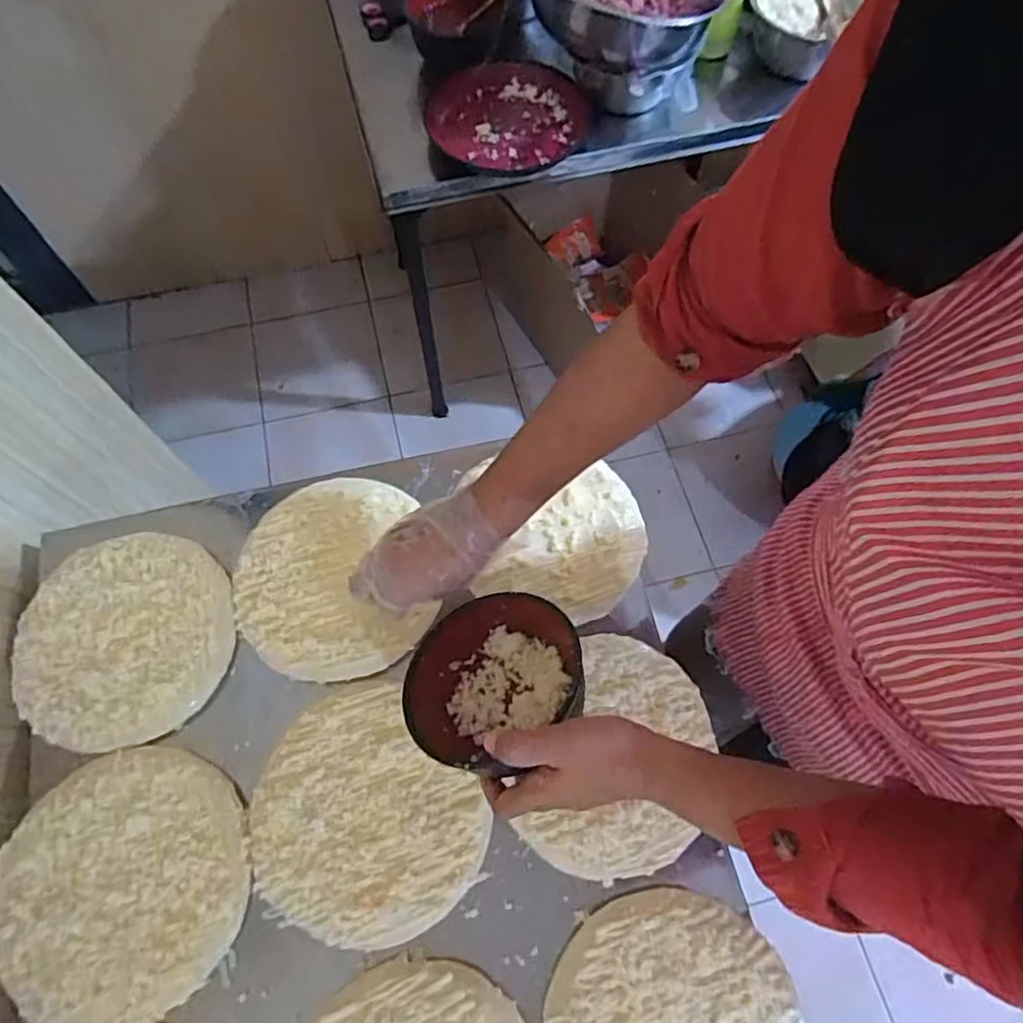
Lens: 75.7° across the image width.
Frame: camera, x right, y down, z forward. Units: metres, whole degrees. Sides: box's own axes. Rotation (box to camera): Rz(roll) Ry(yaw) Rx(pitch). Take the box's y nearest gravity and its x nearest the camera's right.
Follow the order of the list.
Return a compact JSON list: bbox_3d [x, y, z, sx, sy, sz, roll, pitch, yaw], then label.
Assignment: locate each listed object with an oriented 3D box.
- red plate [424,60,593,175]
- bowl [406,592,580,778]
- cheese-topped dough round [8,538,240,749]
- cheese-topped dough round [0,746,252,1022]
[{"bbox_3d":[-0.003,-0.559,0.929,0.222,0.025,0.202,0,68,0],"label":"red plate"},{"bbox_3d":[-0.014,0.140,0.538,0.133,0.055,0.139,0,68,0],"label":"bowl"},{"bbox_3d":[-0.366,0.117,0.626,0.193,0.018,0.195,0,68,0],"label":"cheese-topped dough round"},{"bbox_3d":[-0.323,0.308,0.548,0.196,0.019,0.199,0,68,0],"label":"cheese-topped dough round"}]

